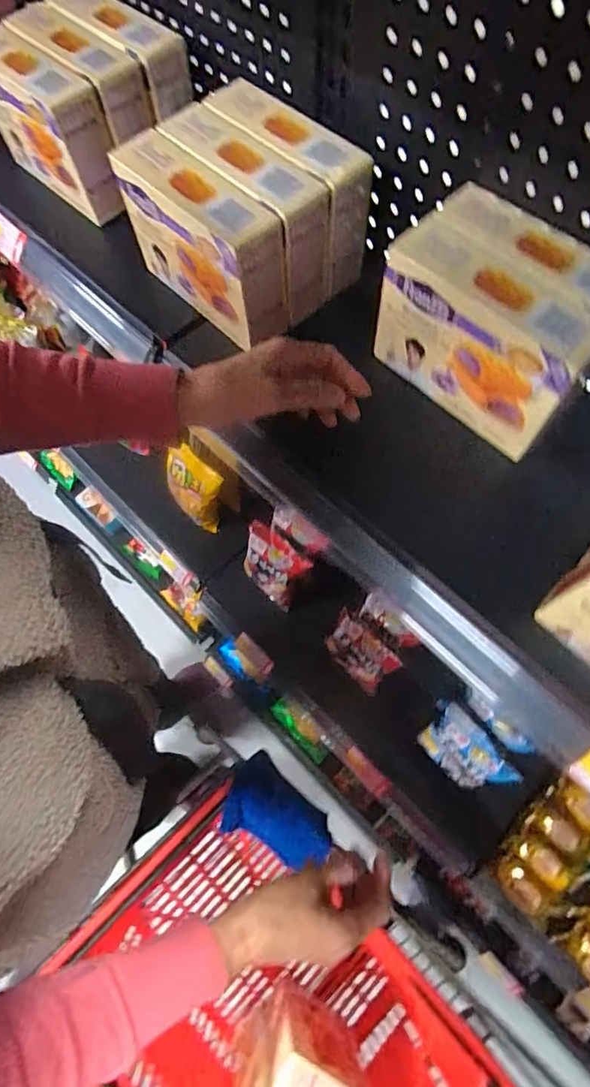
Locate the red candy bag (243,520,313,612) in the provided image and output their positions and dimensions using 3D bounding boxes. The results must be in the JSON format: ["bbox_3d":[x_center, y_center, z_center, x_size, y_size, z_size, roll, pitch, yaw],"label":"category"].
[{"bbox_3d":[-0.047,0.044,0.948,0.127,0.142,0.033,35,44,11],"label":"red candy bag"}]

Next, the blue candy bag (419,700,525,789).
[{"bbox_3d":[0.267,0.331,0.815,0.069,0.103,0.141,-41,71,-15],"label":"blue candy bag"}]

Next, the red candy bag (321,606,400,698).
[{"bbox_3d":[0.114,0.186,0.888,0.123,0.129,0.035,43,52,18],"label":"red candy bag"}]

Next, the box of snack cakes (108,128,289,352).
[{"bbox_3d":[-0.084,-0.279,0.479,0.053,0.110,0.173,-43,72,-15],"label":"box of snack cakes"}]

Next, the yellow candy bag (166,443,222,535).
[{"bbox_3d":[-0.196,-0.115,1.016,0.136,0.186,0.063,38,46,15],"label":"yellow candy bag"}]

